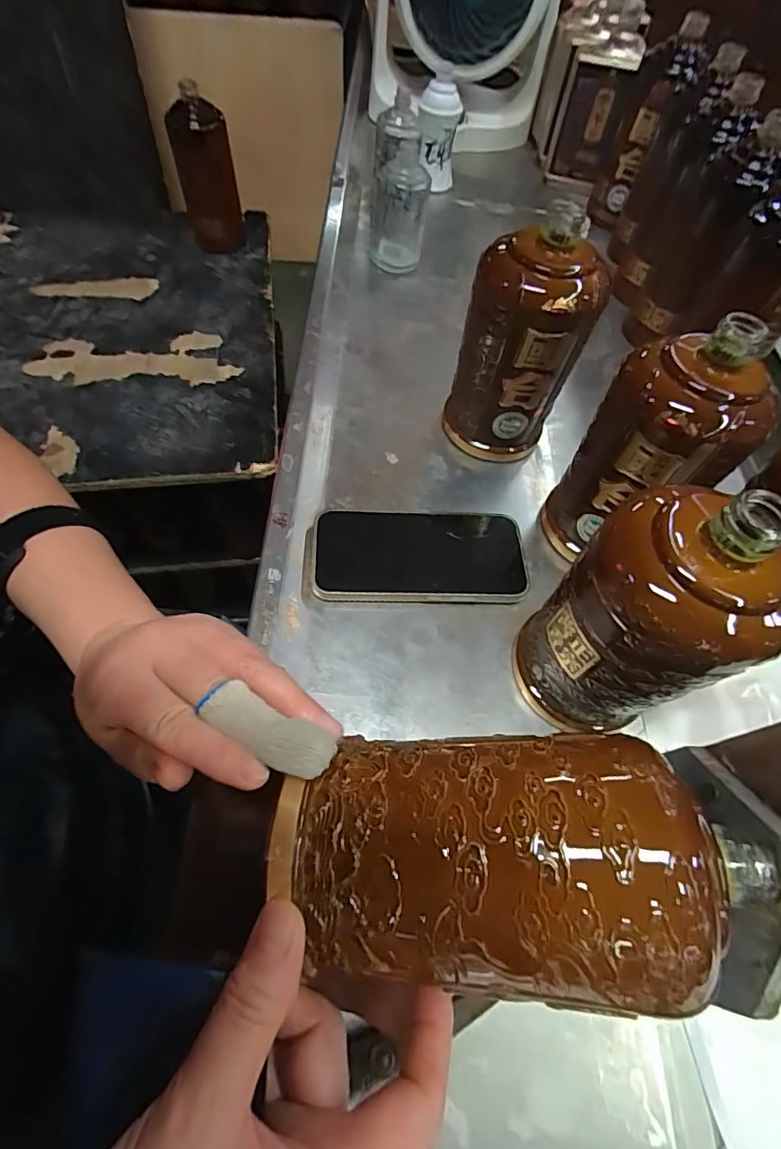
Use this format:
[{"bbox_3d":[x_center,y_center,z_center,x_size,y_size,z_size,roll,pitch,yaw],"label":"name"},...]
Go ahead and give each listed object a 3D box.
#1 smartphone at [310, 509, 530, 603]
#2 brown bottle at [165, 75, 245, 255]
[{"bbox_3d":[0.022,-0.015,0.380,0.156,0.015,0.077,1,58,-4],"label":"smartphone"},{"bbox_3d":[-0.268,-0.582,0.745,0.076,0.180,0.067,-19,62,-13],"label":"brown bottle"}]

